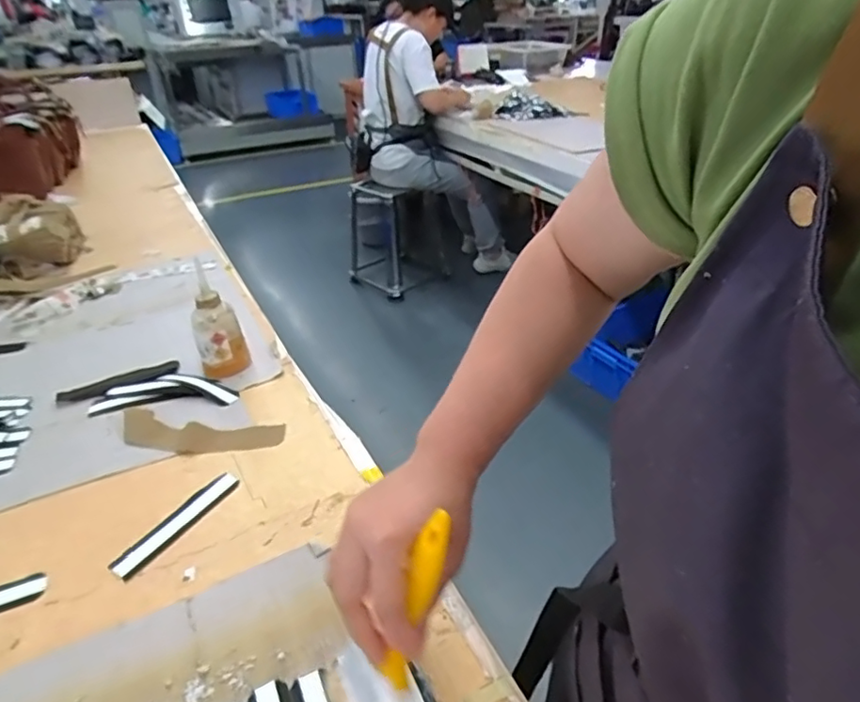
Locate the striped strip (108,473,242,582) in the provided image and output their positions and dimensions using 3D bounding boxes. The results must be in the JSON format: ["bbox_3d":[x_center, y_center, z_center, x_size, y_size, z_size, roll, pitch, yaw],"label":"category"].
[{"bbox_3d":[-0.253,0.172,0.594,0.031,0.005,0.143,17,36,28],"label":"striped strip"}]

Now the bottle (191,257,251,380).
[{"bbox_3d":[-0.291,-0.036,0.803,0.062,0.151,0.050,-14,33,-20],"label":"bottle"}]

